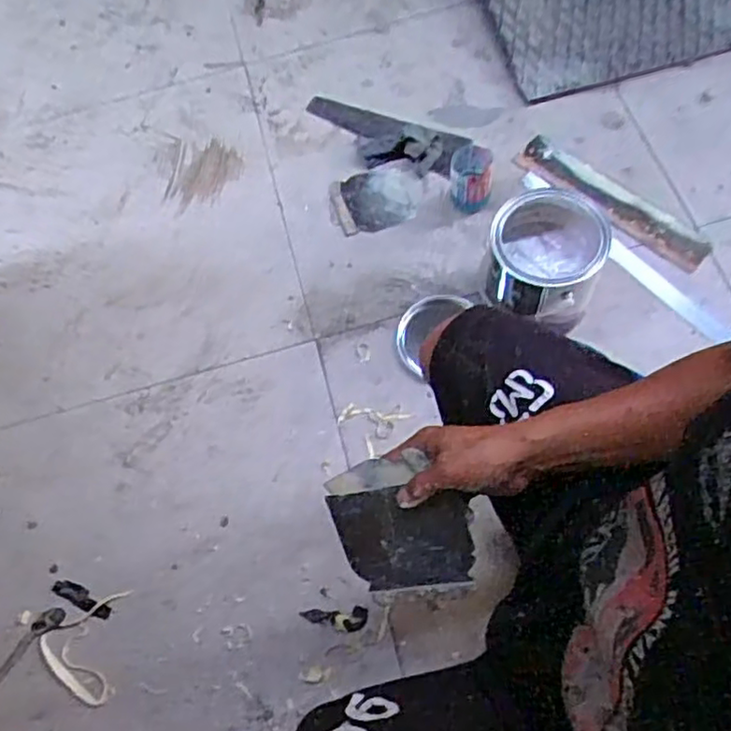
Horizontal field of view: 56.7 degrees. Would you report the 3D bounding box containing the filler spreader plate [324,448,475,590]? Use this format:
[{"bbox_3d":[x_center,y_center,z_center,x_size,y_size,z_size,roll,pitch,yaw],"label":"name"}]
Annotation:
[{"bbox_3d":[0.032,0.137,0.584,0.117,0.005,0.123,-11,105,16],"label":"filler spreader plate"}]

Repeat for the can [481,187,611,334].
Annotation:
[{"bbox_3d":[0.245,-0.142,0.931,0.144,0.128,0.156,-2,65,5],"label":"can"}]

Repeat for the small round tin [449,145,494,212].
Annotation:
[{"bbox_3d":[0.163,-0.286,1.051,0.064,0.088,0.069,-2,65,5],"label":"small round tin"}]

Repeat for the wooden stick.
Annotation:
[{"bbox_3d":[0.375,-0.254,1.047,0.326,0.027,0.064,40,76,21],"label":"wooden stick"}]

